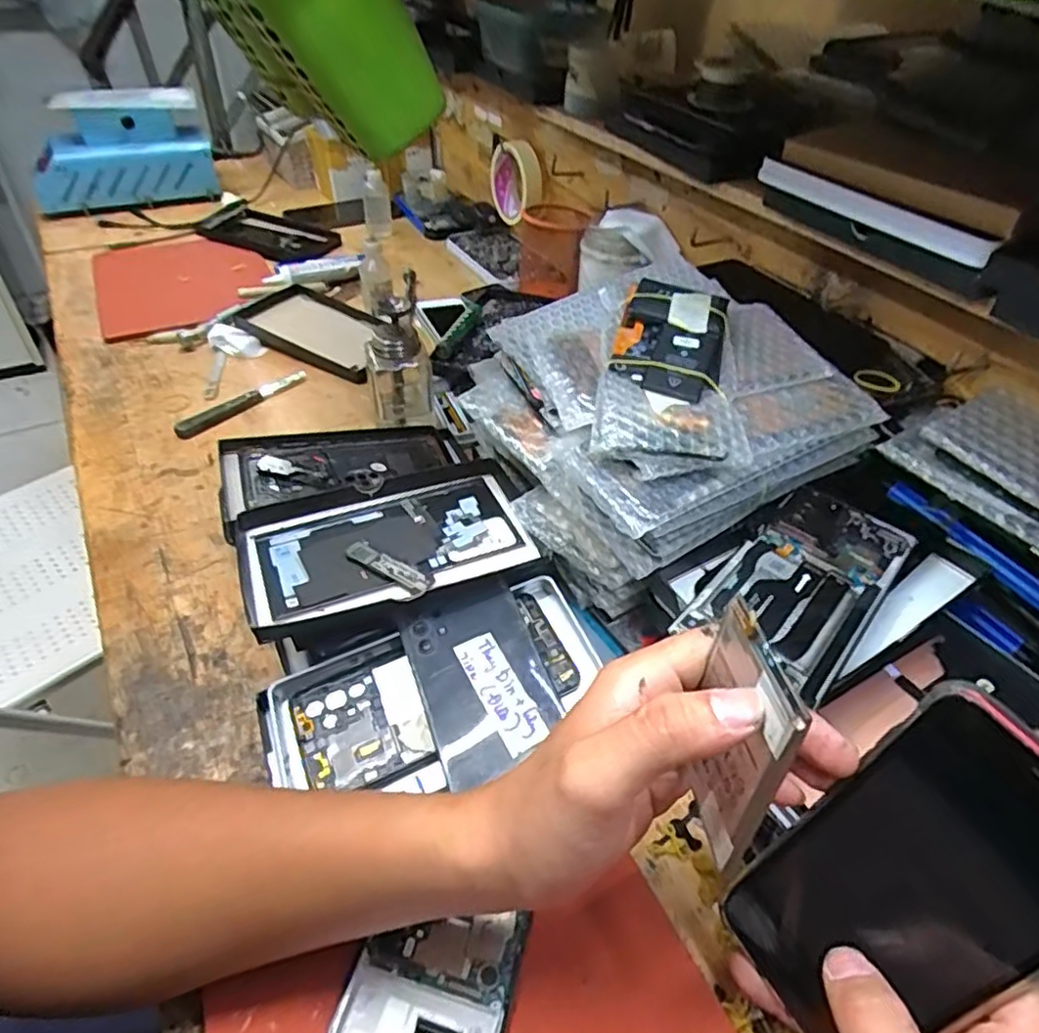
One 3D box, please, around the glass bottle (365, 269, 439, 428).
[{"bbox_3d":[-0.104,-0.129,0.579,0.055,0.122,0.051,-8,44,-10],"label":"glass bottle"}]

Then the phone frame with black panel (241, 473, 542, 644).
[{"bbox_3d":[-0.084,0.022,0.428,0.176,0.017,0.101,-16,47,-17],"label":"phone frame with black panel"}]

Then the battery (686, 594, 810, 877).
[{"bbox_3d":[0.078,0.078,0.239,0.010,0.081,0.059,5,31,-11],"label":"battery"}]

